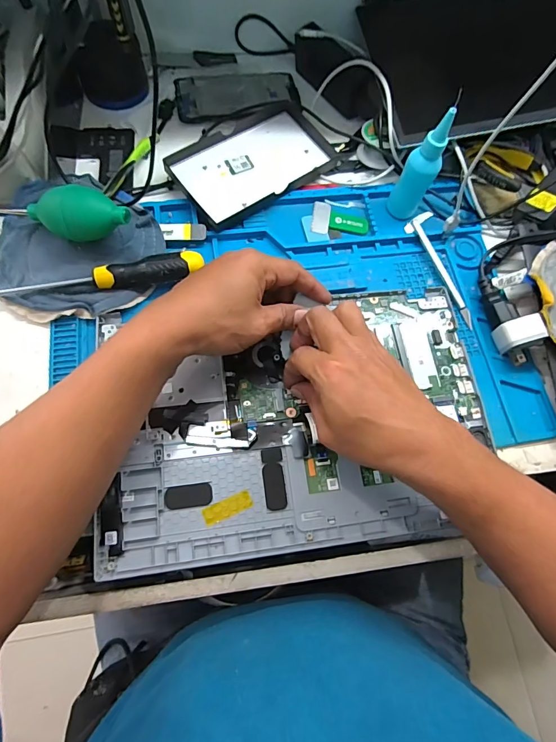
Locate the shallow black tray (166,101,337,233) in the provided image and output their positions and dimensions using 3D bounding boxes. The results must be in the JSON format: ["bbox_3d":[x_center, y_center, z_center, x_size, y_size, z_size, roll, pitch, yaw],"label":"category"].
[{"bbox_3d":[-0.030,-0.247,0.462,0.188,0.014,0.116,-39,84,-17],"label":"shallow black tray"}]

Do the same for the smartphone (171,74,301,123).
[{"bbox_3d":[-0.050,-0.352,0.507,0.155,0.010,0.075,-8,72,-7],"label":"smartphone"}]

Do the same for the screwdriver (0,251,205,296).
[{"bbox_3d":[-0.171,-0.089,0.386,0.195,0.018,0.026,-10,72,-8],"label":"screwdriver"}]

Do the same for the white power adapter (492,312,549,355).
[{"bbox_3d":[0.242,-0.037,0.400,0.036,0.031,0.027,-15,72,-9],"label":"white power adapter"}]

